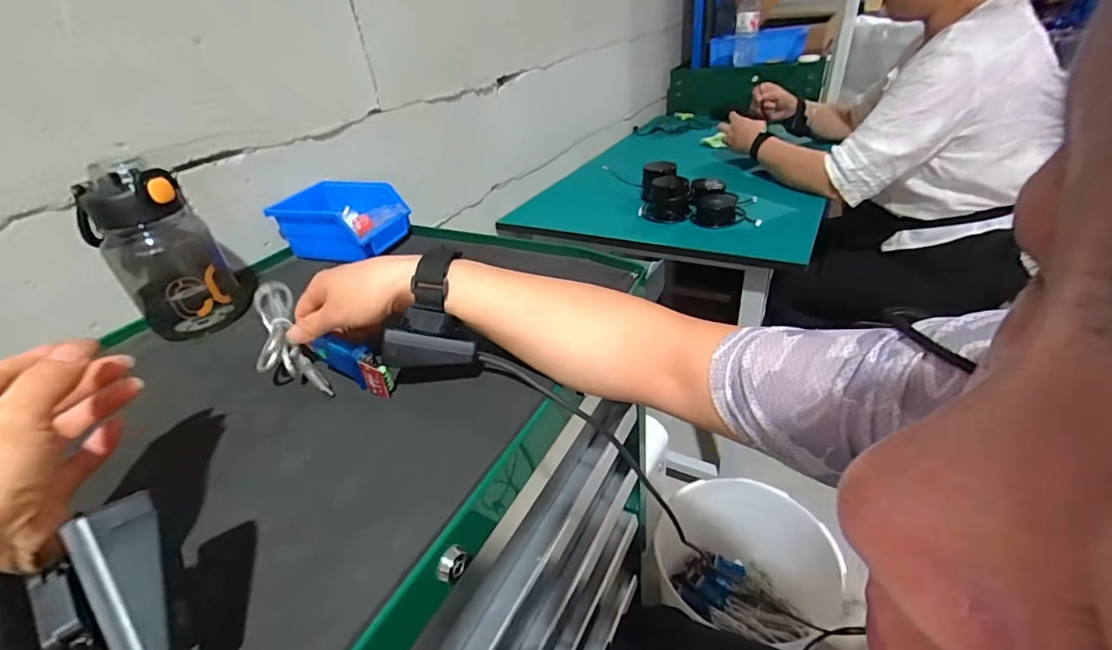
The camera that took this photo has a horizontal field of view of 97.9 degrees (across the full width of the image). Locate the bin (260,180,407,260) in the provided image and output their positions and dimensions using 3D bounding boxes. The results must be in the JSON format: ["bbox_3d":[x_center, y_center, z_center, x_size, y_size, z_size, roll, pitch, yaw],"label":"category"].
[{"bbox_3d":[-0.278,-0.136,0.633,0.148,0.066,0.103,7,36,18],"label":"bin"}]

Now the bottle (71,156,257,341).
[{"bbox_3d":[-0.393,-0.077,0.494,0.104,0.172,0.093,-31,41,-31],"label":"bottle"}]

